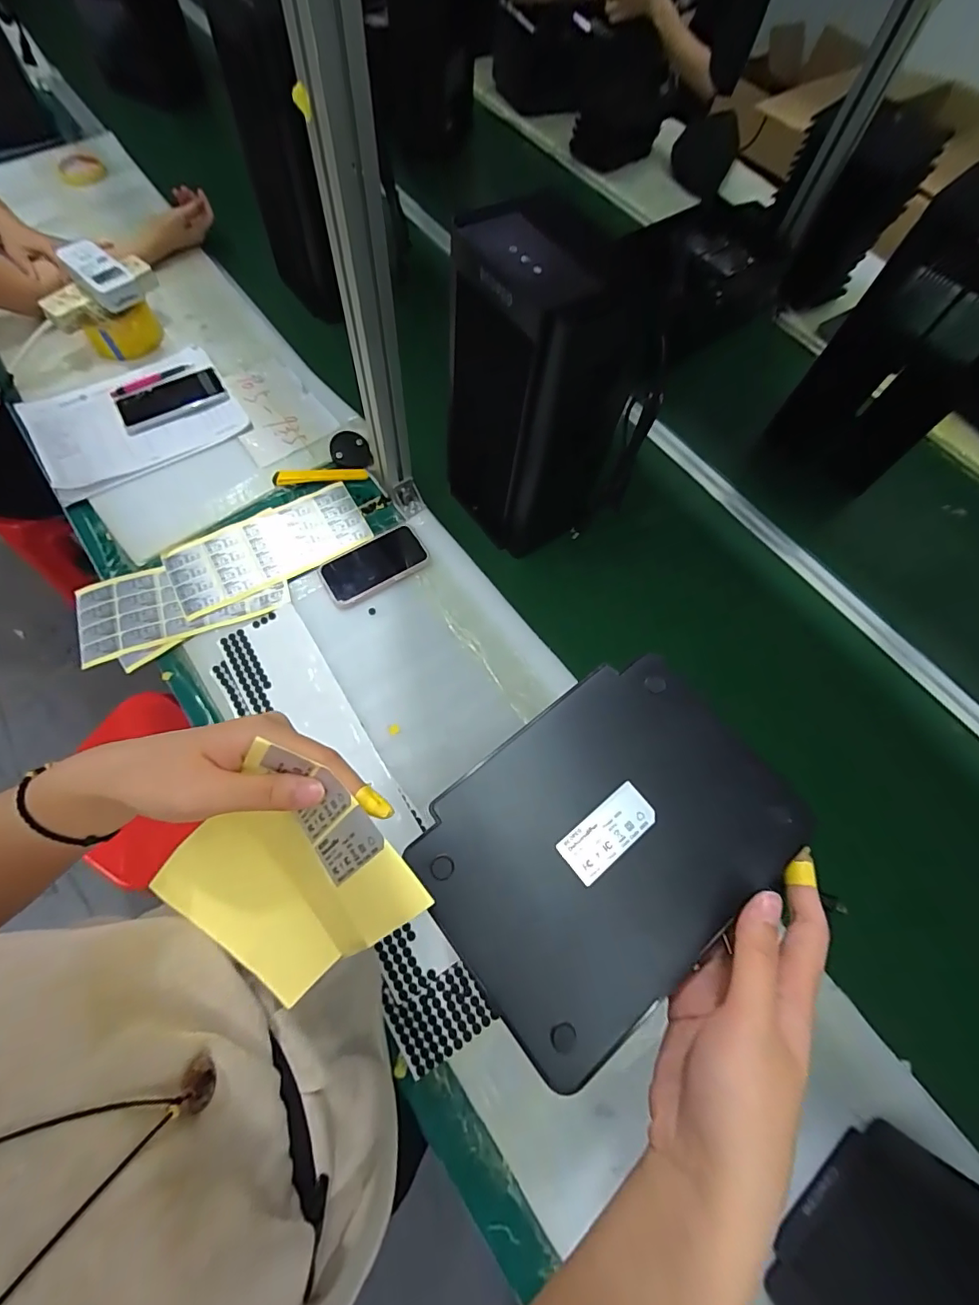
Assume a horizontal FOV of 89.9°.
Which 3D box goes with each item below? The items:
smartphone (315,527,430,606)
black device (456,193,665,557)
[{"bbox_3d":[-0.162,-0.126,0.700,0.151,0.015,0.075,-33,74,-13],"label":"smartphone"},{"bbox_3d":[0.048,-0.291,0.599,0.133,0.334,0.183,-26,73,-11],"label":"black device"}]

